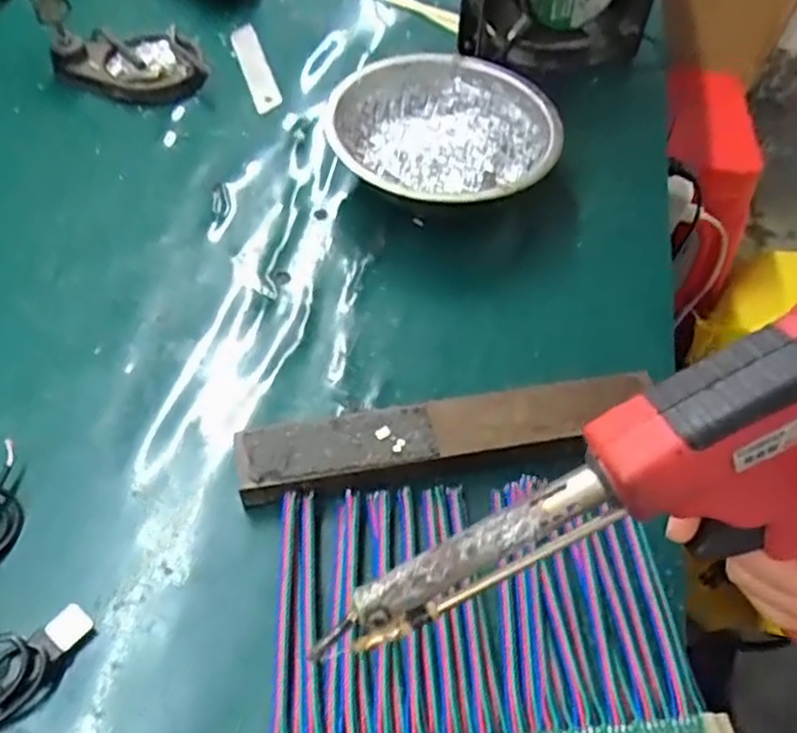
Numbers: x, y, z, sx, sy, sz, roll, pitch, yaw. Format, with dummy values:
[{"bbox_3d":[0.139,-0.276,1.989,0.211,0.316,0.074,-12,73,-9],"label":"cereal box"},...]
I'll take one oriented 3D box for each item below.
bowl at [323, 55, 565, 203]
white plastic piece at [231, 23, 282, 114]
[{"bbox_3d":[0.027,-0.130,0.429,0.127,0.037,0.129,2,54,-3],"label":"bowl"},{"bbox_3d":[-0.099,-0.206,0.513,0.019,0.005,0.092,-20,58,-5],"label":"white plastic piece"}]

